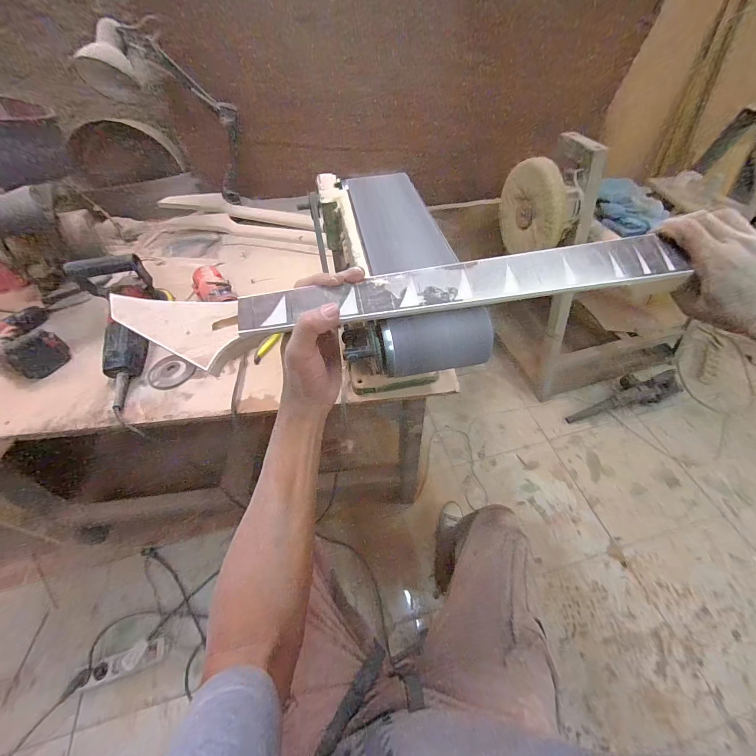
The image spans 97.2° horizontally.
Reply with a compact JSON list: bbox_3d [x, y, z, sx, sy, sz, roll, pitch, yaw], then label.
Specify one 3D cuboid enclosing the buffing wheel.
[{"bbox_3d":[0.442,-0.486,0.968,0.049,0.243,0.255,-12,52,-7],"label":"buffing wheel"}]

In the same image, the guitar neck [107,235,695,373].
[{"bbox_3d":[0.016,-0.085,0.337,0.576,0.028,0.083,-8,51,-2],"label":"guitar neck"}]

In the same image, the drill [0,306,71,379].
[{"bbox_3d":[-0.762,-0.069,0.692,0.209,0.061,0.180,27,57,22],"label":"drill"}]

